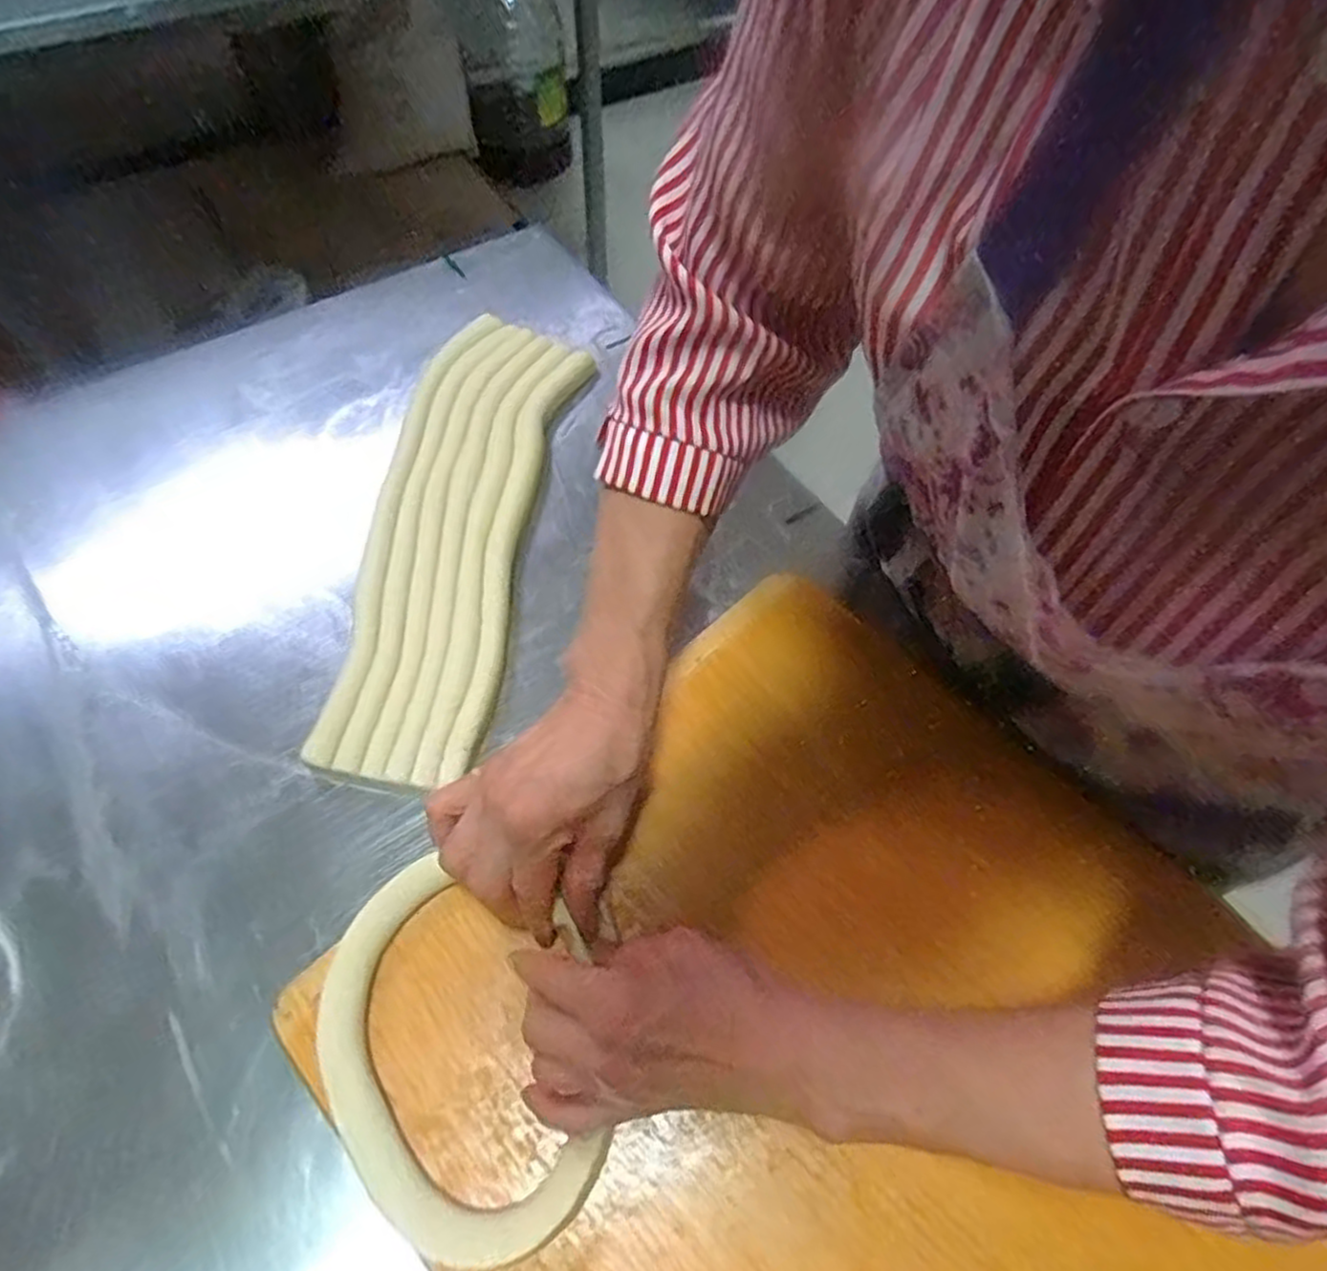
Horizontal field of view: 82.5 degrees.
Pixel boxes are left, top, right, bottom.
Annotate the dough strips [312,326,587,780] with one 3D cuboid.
[{"bbox_3d":[-0.143,-0.085,0.530,0.115,0.018,0.378,9,61,3],"label":"dough strips"}]

